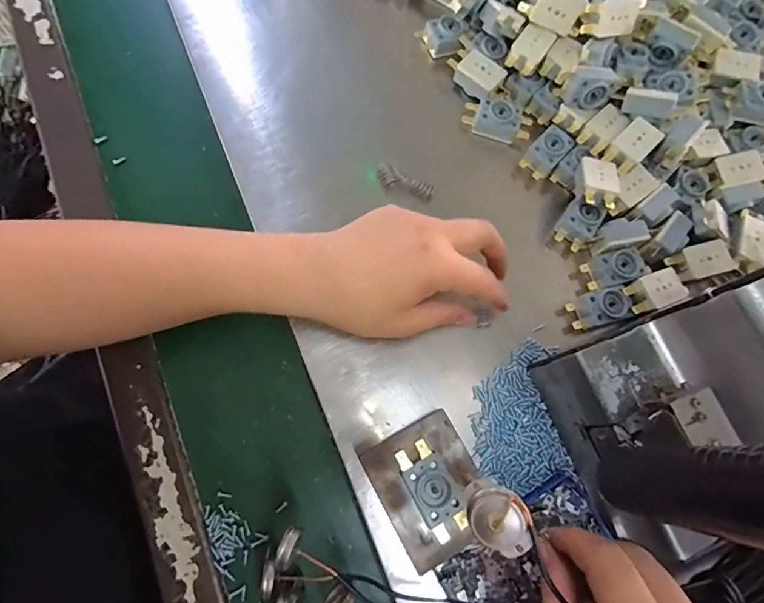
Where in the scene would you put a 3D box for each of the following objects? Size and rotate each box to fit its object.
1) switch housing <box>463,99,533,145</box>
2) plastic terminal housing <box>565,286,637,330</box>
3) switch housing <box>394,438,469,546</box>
[{"bbox_3d":[0.099,-0.156,0.395,0.057,0.021,0.025,17,73,1],"label":"switch housing"},{"bbox_3d":[0.168,0.006,0.354,0.044,0.012,0.025,-14,75,-8],"label":"plastic terminal housing"},{"bbox_3d":[0.032,0.117,0.287,0.028,0.010,0.058,-27,77,-11],"label":"switch housing"}]

